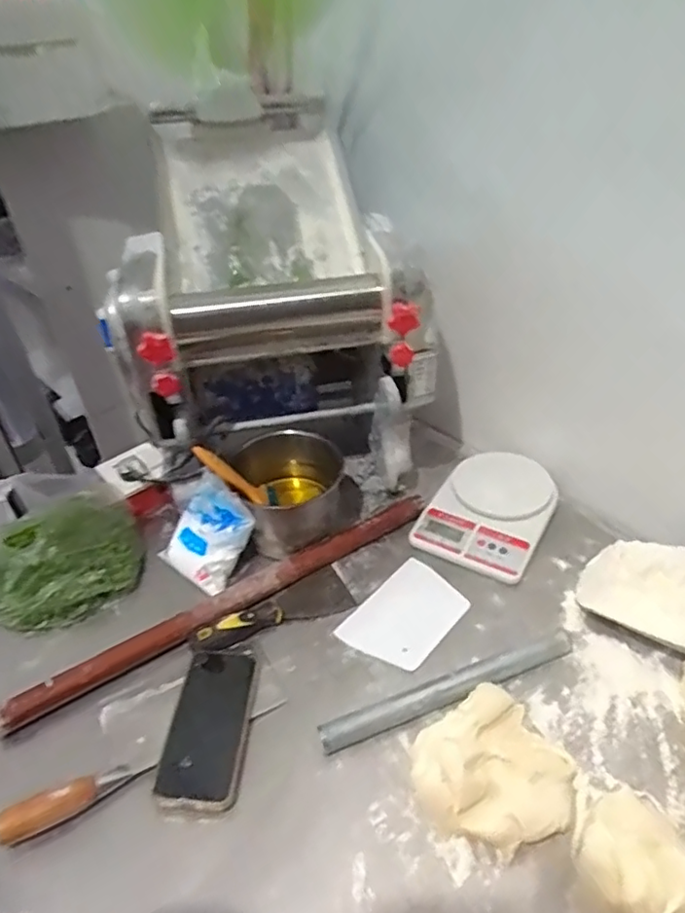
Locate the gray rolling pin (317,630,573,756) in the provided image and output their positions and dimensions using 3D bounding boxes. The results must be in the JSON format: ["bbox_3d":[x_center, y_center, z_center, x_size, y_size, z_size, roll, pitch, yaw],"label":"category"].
[{"bbox_3d":[0.116,0.246,0.635,0.294,0.024,0.031,-16,41,-16],"label":"gray rolling pin"}]

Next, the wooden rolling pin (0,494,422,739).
[{"bbox_3d":[-0.129,0.174,0.734,0.551,0.034,0.031,-25,44,-25],"label":"wooden rolling pin"}]

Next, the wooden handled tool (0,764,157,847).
[{"bbox_3d":[-0.250,0.320,0.560,0.133,0.037,0.025,-21,42,-21],"label":"wooden handled tool"}]

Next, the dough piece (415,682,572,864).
[{"bbox_3d":[0.138,0.288,0.547,0.138,0.061,0.128,-2,39,1],"label":"dough piece"}]

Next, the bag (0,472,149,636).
[{"bbox_3d":[-0.354,0.105,0.737,0.186,0.158,0.138,-16,41,-16],"label":"bag"}]

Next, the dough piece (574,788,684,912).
[{"bbox_3d":[0.255,0.345,0.484,0.119,0.059,0.127,-28,46,-28],"label":"dough piece"}]

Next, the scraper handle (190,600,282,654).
[{"bbox_3d":[-0.126,0.201,0.707,0.107,0.028,0.038,-23,43,-23],"label":"scraper handle"}]

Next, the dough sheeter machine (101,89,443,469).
[{"bbox_3d":[-0.102,-0.213,0.818,0.351,0.388,0.379,-9,39,-8],"label":"dough sheeter machine"}]

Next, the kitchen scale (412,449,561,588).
[{"bbox_3d":[0.203,0.073,0.826,0.152,0.050,0.199,22,45,27],"label":"kitchen scale"}]

